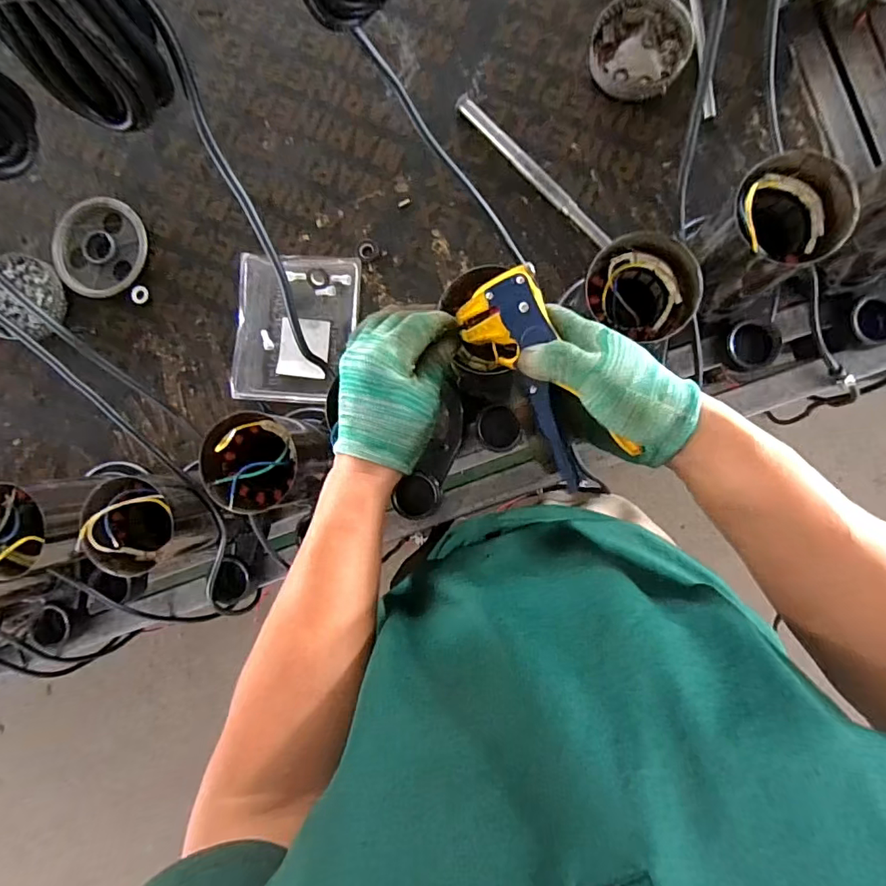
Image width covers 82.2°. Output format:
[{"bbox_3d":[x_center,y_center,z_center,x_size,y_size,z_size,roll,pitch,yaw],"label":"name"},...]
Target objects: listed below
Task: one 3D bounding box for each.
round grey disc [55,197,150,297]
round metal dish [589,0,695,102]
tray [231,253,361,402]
[{"bbox_3d":[-0.438,-0.249,0.646,0.117,0.018,0.123,0,89,7],"label":"round grey disc"},{"bbox_3d":[0.220,-0.446,0.570,0.105,0.022,0.114,0,89,7],"label":"round metal dish"},{"bbox_3d":[-0.175,-0.136,0.610,0.141,0.027,0.170,6,90,7],"label":"tray"}]

